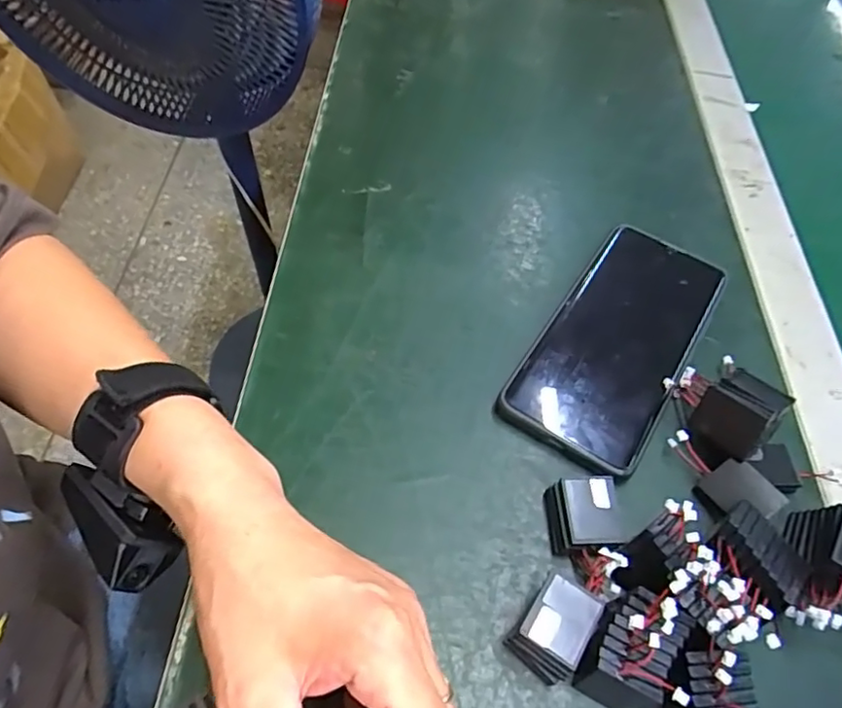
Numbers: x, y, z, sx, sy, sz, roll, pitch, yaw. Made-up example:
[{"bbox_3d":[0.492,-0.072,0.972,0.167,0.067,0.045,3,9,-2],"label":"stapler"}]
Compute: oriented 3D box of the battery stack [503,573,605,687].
[{"bbox_3d":[0.056,0.115,0.251,0.026,0.024,0.034,34,60,18],"label":"battery stack"}]

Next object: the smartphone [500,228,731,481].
[{"bbox_3d":[0.113,-0.011,0.341,0.074,0.016,0.161,30,59,16],"label":"smartphone"}]

